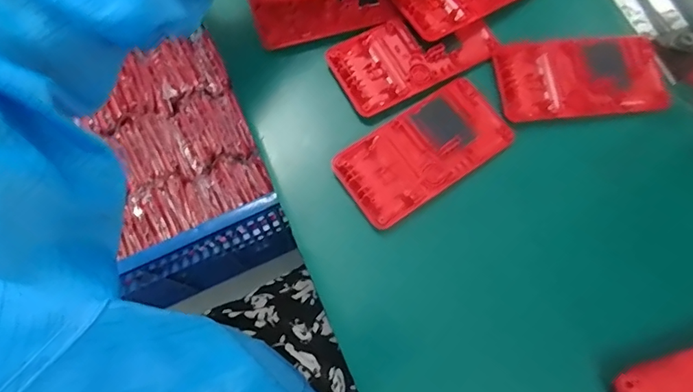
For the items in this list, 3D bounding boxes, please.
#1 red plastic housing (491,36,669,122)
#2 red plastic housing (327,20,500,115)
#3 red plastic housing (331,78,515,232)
[{"bbox_3d":[0.172,-0.087,0.348,0.121,0.008,0.062,-3,74,-2],"label":"red plastic housing"},{"bbox_3d":[0.051,-0.108,0.356,0.122,0.010,0.060,-27,76,-9],"label":"red plastic housing"},{"bbox_3d":[0.055,-0.033,0.334,0.122,0.007,0.063,-34,77,-10],"label":"red plastic housing"}]

